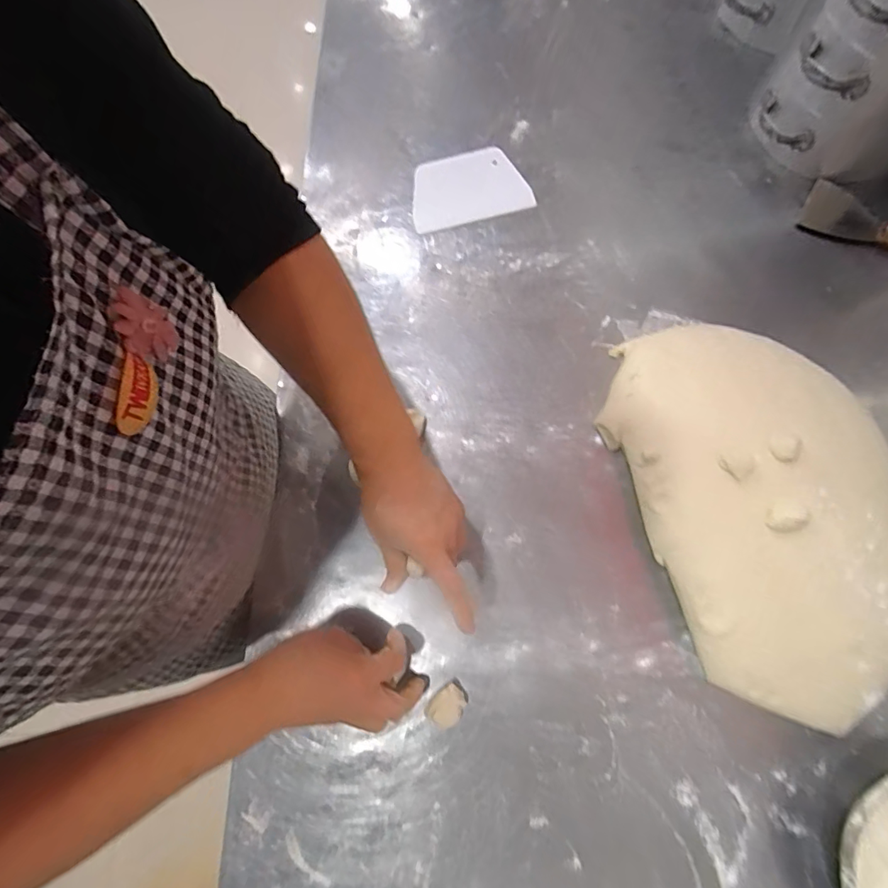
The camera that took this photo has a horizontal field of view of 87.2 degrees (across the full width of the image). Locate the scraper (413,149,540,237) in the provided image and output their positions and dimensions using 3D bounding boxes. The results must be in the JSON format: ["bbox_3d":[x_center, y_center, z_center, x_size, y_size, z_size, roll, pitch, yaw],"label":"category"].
[{"bbox_3d":[0.026,-0.320,0.582,0.142,0.007,0.099,-16,74,-6],"label":"scraper"}]

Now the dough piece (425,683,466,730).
[{"bbox_3d":[0.004,0.244,0.435,0.030,0.016,0.036,37,80,11],"label":"dough piece"}]

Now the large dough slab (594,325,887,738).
[{"bbox_3d":[0.314,0.050,0.450,0.241,0.060,0.389,-17,75,-1],"label":"large dough slab"}]

